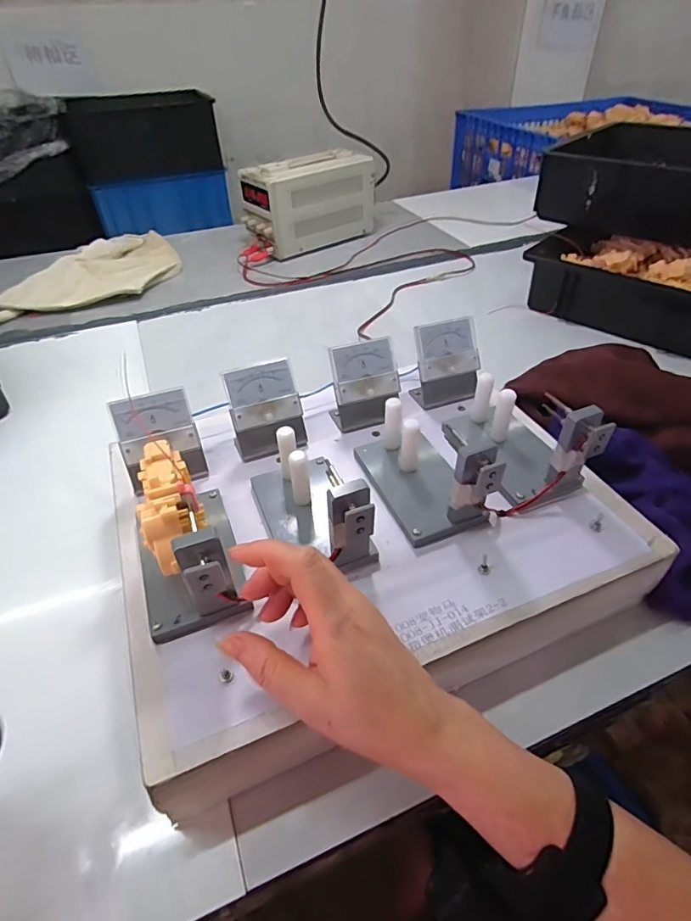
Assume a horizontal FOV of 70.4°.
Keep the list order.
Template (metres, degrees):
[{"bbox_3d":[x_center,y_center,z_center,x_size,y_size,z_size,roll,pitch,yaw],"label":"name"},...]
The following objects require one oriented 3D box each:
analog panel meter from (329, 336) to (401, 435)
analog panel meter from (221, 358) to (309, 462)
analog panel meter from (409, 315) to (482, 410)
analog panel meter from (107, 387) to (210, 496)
[{"bbox_3d":[0.022,-0.069,0.478,0.067,0.072,0.057,-15,44,-13],"label":"analog panel meter"},{"bbox_3d":[-0.074,-0.047,0.454,0.064,0.072,0.042,-17,45,-16],"label":"analog panel meter"},{"bbox_3d":[0.105,-0.100,0.510,0.067,0.076,0.044,-12,44,-11],"label":"analog panel meter"},{"bbox_3d":[-0.159,-0.016,0.423,0.063,0.071,0.043,-18,45,-17],"label":"analog panel meter"}]

